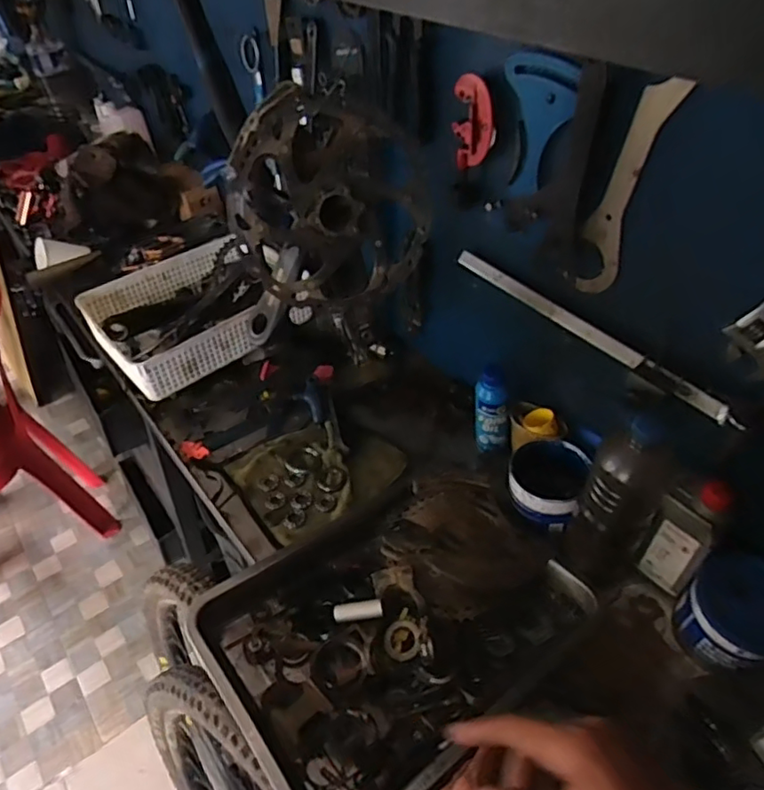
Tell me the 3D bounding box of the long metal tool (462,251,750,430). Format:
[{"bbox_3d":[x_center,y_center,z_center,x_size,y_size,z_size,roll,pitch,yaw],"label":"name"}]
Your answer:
[{"bbox_3d":[0.231,-0.078,0.691,0.012,0.022,0.384,-27,51,-28],"label":"long metal tool"}]

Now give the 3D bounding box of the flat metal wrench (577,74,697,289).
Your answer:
[{"bbox_3d":[0.239,-0.196,0.590,0.011,0.230,0.046,-31,57,-26],"label":"flat metal wrench"}]

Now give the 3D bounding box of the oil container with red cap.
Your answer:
[{"bbox_3d":[0.342,0.156,0.676,0.064,0.167,0.054,31,52,30],"label":"oil container with red cap"}]

